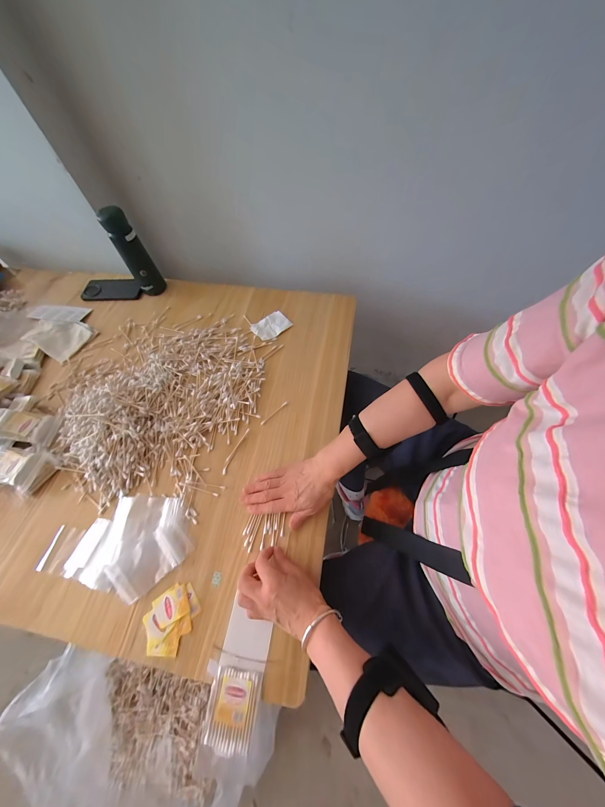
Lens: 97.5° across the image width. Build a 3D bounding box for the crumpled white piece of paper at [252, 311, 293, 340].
[{"bbox_3d":[-0.074,-0.182,0.619,0.080,0.012,0.062,-37,65,-16],"label":"crumpled white piece of paper"}]

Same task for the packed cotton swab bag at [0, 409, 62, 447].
[{"bbox_3d":[-0.515,0.043,0.496,0.098,0.021,0.057,18,63,-15],"label":"packed cotton swab bag"}]

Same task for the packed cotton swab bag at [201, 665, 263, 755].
[{"bbox_3d":[-0.089,0.383,0.332,0.058,0.009,0.074,8,61,7],"label":"packed cotton swab bag"}]

